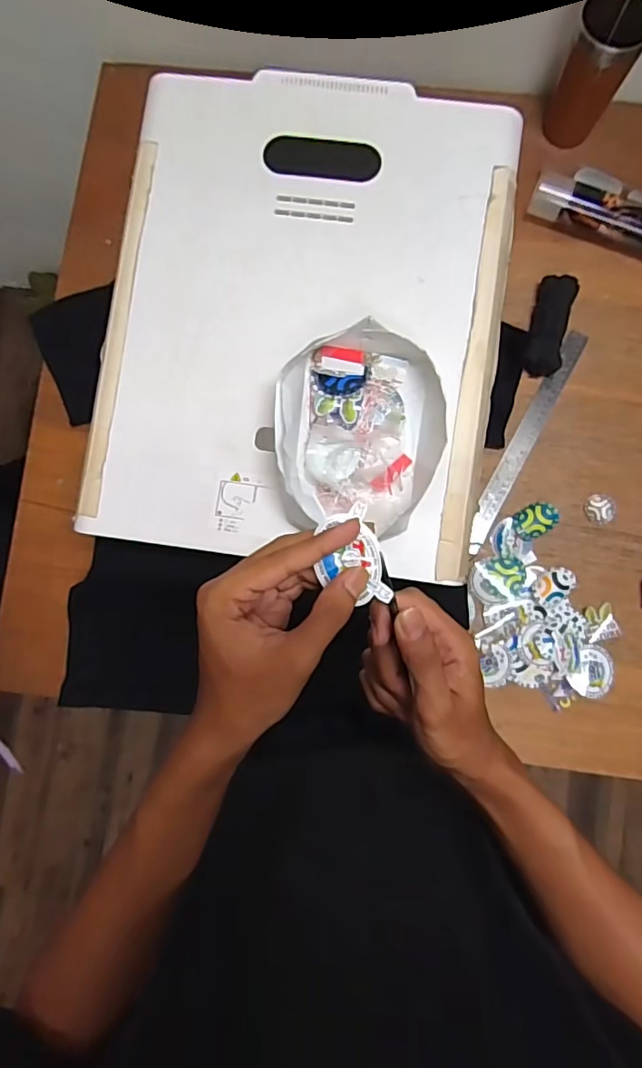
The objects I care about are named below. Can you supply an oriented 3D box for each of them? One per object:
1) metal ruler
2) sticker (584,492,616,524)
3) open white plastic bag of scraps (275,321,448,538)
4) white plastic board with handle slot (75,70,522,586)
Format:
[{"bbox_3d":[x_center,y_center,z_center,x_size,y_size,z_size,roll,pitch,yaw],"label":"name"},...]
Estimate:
[{"bbox_3d":[0.266,-0.128,0.701,0.025,0.007,0.302,29,87,0],"label":"metal ruler"},{"bbox_3d":[0.357,-0.032,0.688,0.039,0.004,0.037,-2,91,0],"label":"sticker"},{"bbox_3d":[0.040,-0.096,0.517,0.161,0.047,0.194,-4,91,0],"label":"open white plastic bag of scraps"},{"bbox_3d":[-0.019,-0.226,0.556,0.397,0.016,0.496,8,87,3],"label":"white plastic board with handle slot"}]

